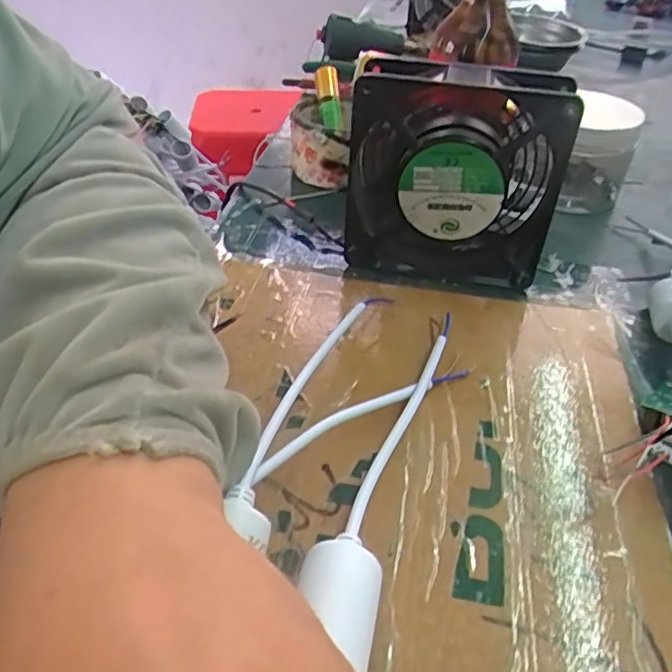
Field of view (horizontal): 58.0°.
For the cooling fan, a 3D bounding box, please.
[{"bbox_3d":[0.068,-0.092,0.360,0.121,0.119,0.049,10,39,11],"label":"cooling fan"}]

